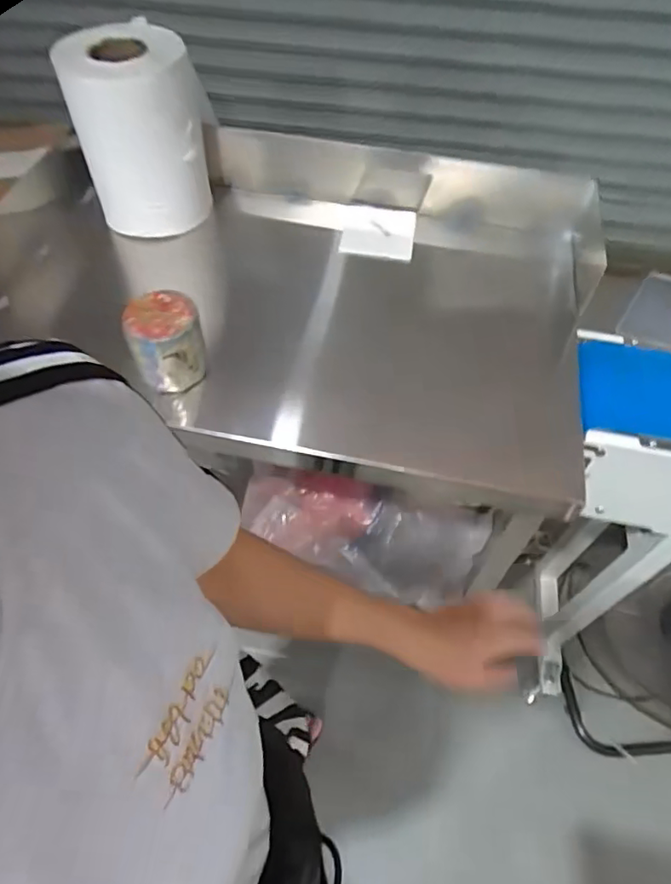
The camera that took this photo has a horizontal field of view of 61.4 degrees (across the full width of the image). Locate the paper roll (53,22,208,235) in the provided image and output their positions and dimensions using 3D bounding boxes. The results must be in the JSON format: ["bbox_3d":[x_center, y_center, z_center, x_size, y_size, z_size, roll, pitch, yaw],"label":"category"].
[{"bbox_3d":[-0.274,-0.431,0.796,0.164,0.231,0.142,-17,58,-12],"label":"paper roll"}]

